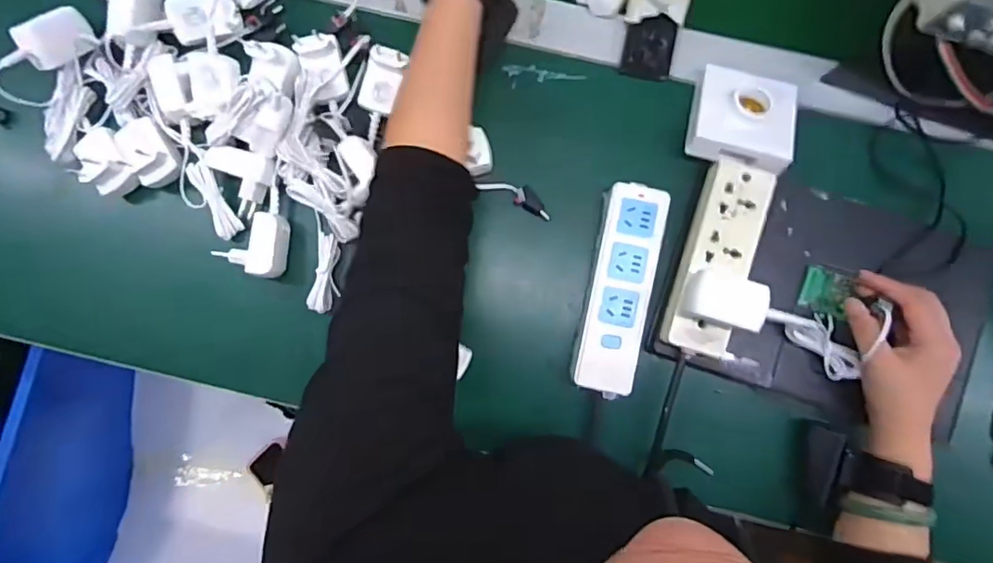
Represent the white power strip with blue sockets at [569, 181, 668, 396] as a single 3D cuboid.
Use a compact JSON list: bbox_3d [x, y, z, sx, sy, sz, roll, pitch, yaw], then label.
[{"bbox_3d":[0.116,0.008,0.519,0.059,0.036,0.195,12,88,2],"label":"white power strip with blue sockets"}]

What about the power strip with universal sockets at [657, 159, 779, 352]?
[{"bbox_3d":[0.197,-0.021,0.486,0.058,0.031,0.170,18,88,2],"label":"power strip with universal sockets"}]

